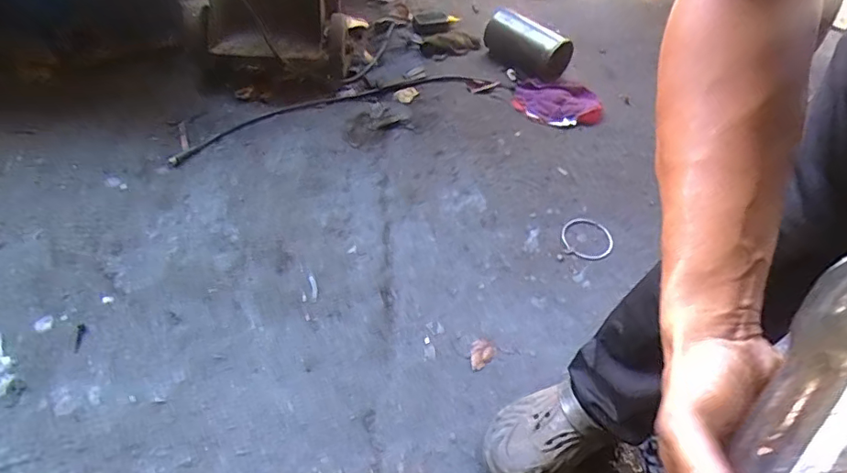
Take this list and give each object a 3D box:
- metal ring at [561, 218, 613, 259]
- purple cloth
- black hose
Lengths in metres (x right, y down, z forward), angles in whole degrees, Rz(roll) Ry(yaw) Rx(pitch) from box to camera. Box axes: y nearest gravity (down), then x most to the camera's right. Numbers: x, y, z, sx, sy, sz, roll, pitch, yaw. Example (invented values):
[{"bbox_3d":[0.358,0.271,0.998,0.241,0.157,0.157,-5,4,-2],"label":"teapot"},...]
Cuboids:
[{"bbox_3d":[0.323,0.003,1.048,0.100,0.004,0.107,2,51,-3],"label":"metal ring"},{"bbox_3d":[0.334,-0.339,1.314,0.209,0.033,0.147,5,51,0],"label":"purple cloth"},{"bbox_3d":[-0.193,-0.308,1.262,0.785,0.016,0.097,-20,56,-19],"label":"black hose"}]

